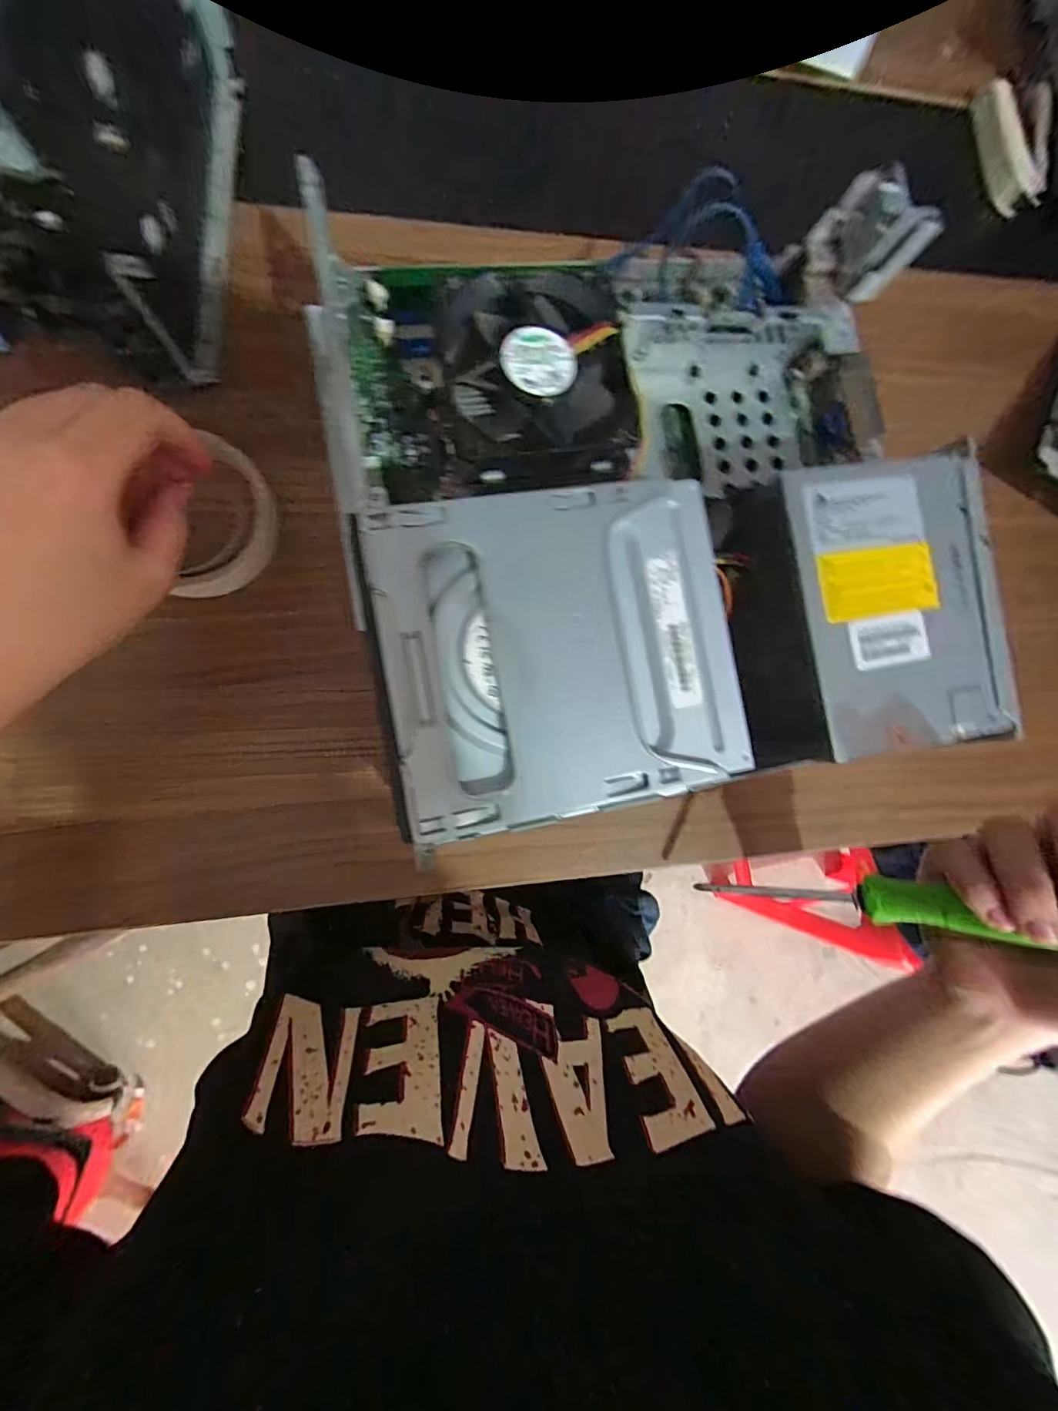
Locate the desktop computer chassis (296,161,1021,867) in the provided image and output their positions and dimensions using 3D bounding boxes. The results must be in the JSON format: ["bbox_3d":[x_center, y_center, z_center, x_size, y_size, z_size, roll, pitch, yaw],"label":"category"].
[{"bbox_3d":[0.070,-0.122,0.282,0.324,0.092,0.327,-8,88,-10],"label":"desktop computer chassis"}]

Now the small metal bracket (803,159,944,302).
[{"bbox_3d":[0.202,-0.280,0.299,0.057,0.056,0.025,42,81,-5],"label":"small metal bracket"}]

